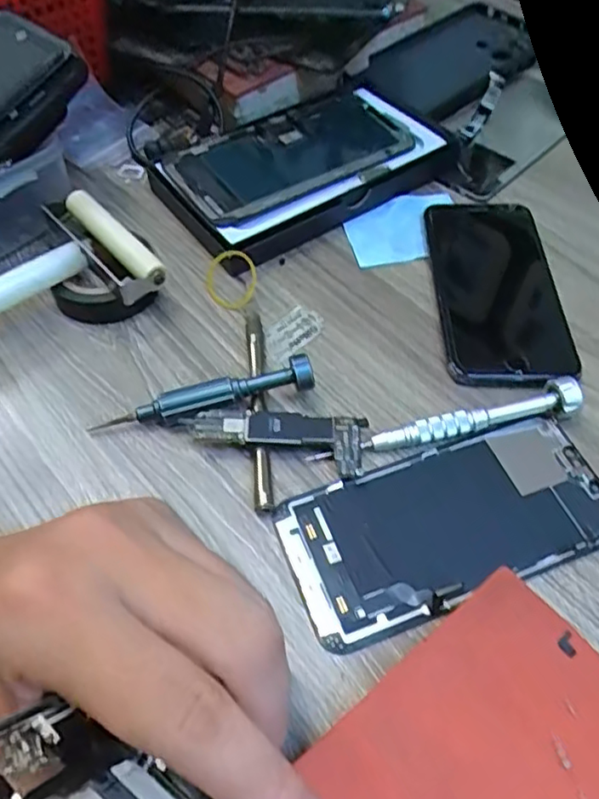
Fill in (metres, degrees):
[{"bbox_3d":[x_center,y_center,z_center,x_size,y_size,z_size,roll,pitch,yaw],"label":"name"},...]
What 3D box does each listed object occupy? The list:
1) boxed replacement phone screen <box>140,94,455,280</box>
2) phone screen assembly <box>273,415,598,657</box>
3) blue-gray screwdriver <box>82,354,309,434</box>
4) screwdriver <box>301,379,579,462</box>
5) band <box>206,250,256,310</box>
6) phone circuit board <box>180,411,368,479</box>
[{"bbox_3d":[0.009,-0.145,0.392,0.187,0.033,0.096,-31,55,-20],"label":"boxed replacement phone screen"},{"bbox_3d":[0.065,0.052,0.266,0.141,0.011,0.066,-17,56,-12],"label":"phone screen assembly"},{"bbox_3d":[-0.045,0.000,0.288,0.103,0.021,0.012,-10,55,-7],"label":"blue-gray screwdriver"},{"bbox_3d":[0.068,0.010,0.287,0.127,0.014,0.013,-9,55,-6],"label":"screwdriver"},{"bbox_3d":[-0.038,-0.064,0.336,0.027,0.008,0.031,2,91,16],"label":"band"},{"bbox_3d":[-0.012,0.018,0.277,0.080,0.008,0.028,3,60,0],"label":"phone circuit board"}]

